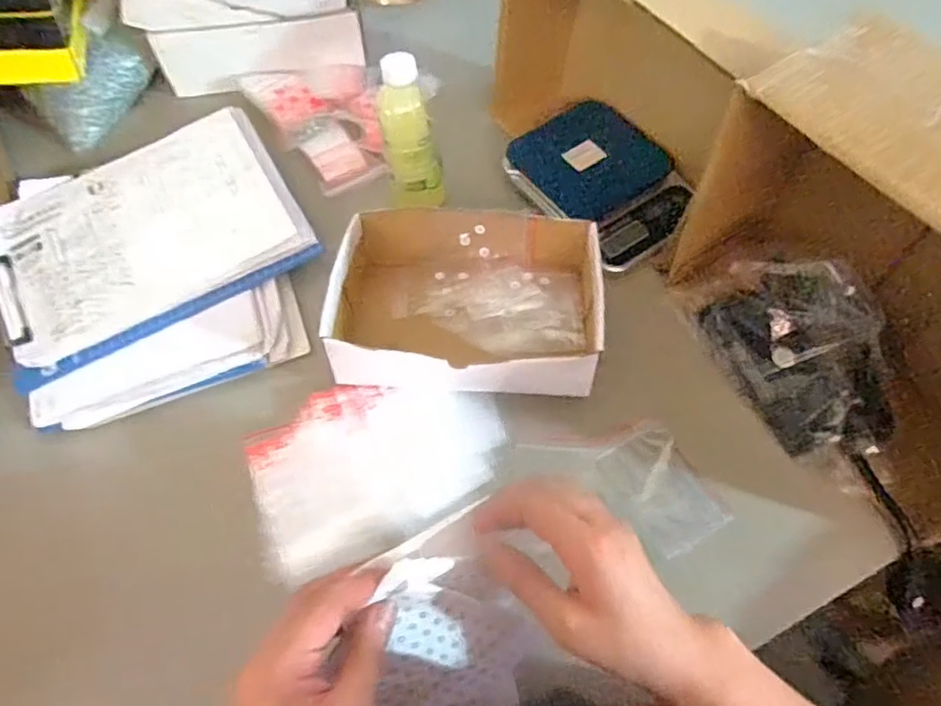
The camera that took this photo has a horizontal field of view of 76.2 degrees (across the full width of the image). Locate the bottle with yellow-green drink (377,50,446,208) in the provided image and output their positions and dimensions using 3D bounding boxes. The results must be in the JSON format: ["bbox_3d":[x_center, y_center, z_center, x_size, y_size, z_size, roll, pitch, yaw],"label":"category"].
[{"bbox_3d":[-0.059,-0.211,0.597,0.055,0.146,0.056,-8,62,-3],"label":"bottle with yellow-green drink"}]

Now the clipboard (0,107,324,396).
[{"bbox_3d":[-0.334,-0.125,0.611,0.299,0.042,0.218,-28,64,-13],"label":"clipboard"}]

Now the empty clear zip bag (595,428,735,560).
[{"bbox_3d":[0.160,0.114,0.507,0.072,0.006,0.098,-25,61,-8],"label":"empty clear zip bag"}]

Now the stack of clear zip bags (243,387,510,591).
[{"bbox_3d":[-0.078,0.091,0.516,0.212,0.019,0.141,-20,63,-9],"label":"stack of clear zip bags"}]

